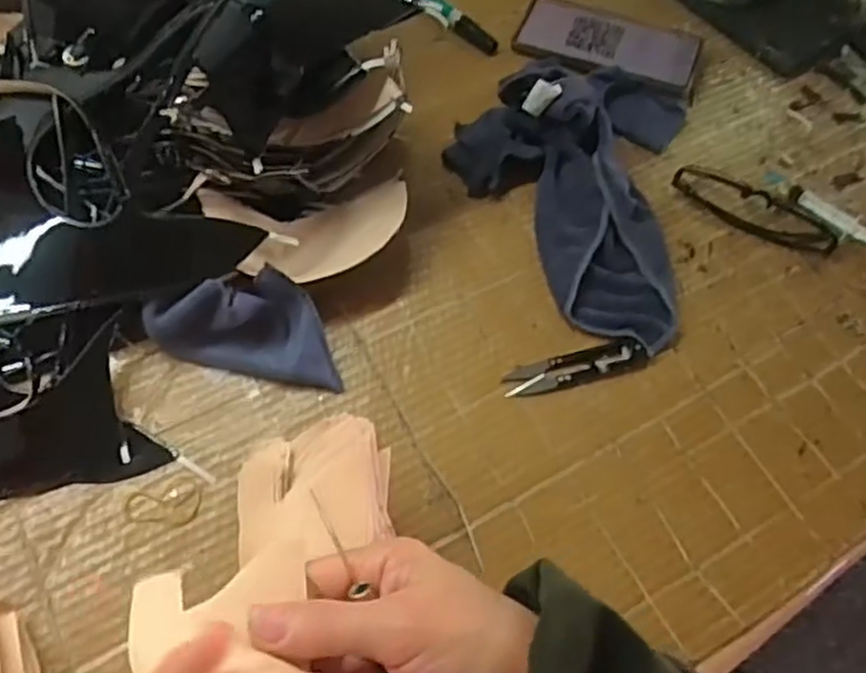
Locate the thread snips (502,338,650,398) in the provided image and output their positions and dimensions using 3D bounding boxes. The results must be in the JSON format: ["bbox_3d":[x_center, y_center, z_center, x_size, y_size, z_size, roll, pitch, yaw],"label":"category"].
[{"bbox_3d":[0.102,0.022,0.527,0.102,0.008,0.024,-11,62,-10],"label":"thread snips"}]

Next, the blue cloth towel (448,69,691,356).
[{"bbox_3d":[0.107,-0.131,0.583,0.185,0.056,0.258,11,61,2],"label":"blue cloth towel"}]

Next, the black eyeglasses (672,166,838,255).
[{"bbox_3d":[0.261,-0.108,0.602,0.133,0.019,0.053,19,61,7],"label":"black eyeglasses"}]

